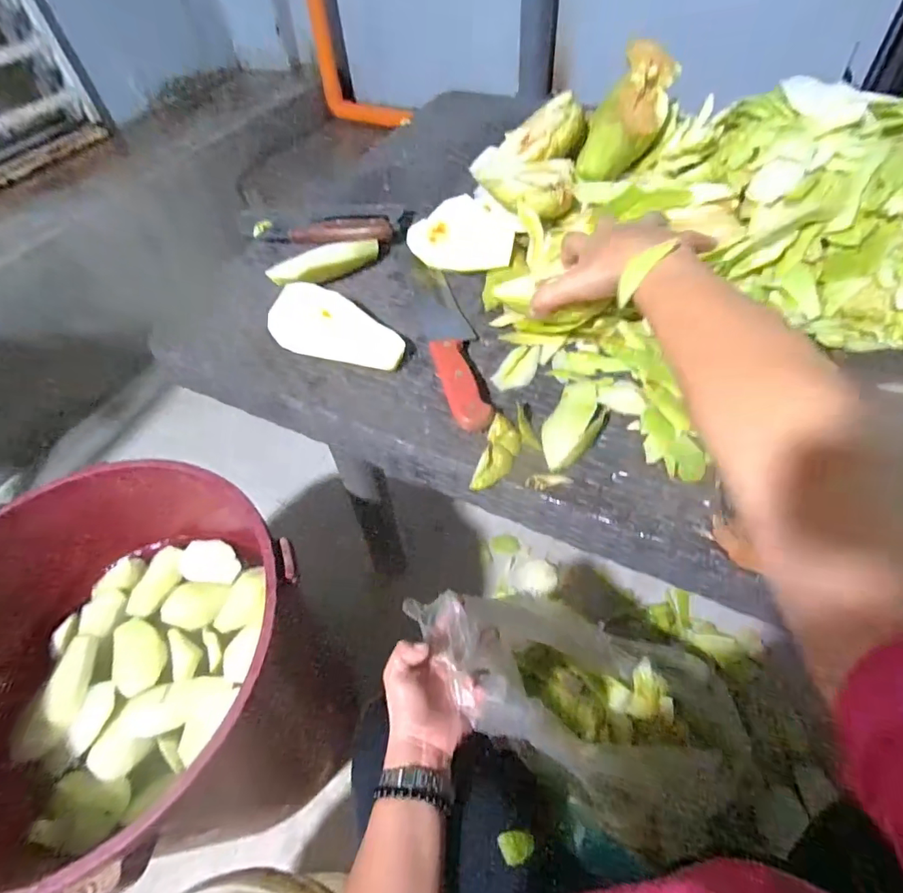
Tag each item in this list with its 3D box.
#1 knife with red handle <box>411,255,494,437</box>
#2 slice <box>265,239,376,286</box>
[{"bbox_3d":[-0.003,-0.114,0.484,0.047,0.021,0.251,-14,54,-6],"label":"knife with red handle"},{"bbox_3d":[-0.140,-0.206,0.552,0.123,0.022,0.038,-26,56,-13],"label":"slice"}]

